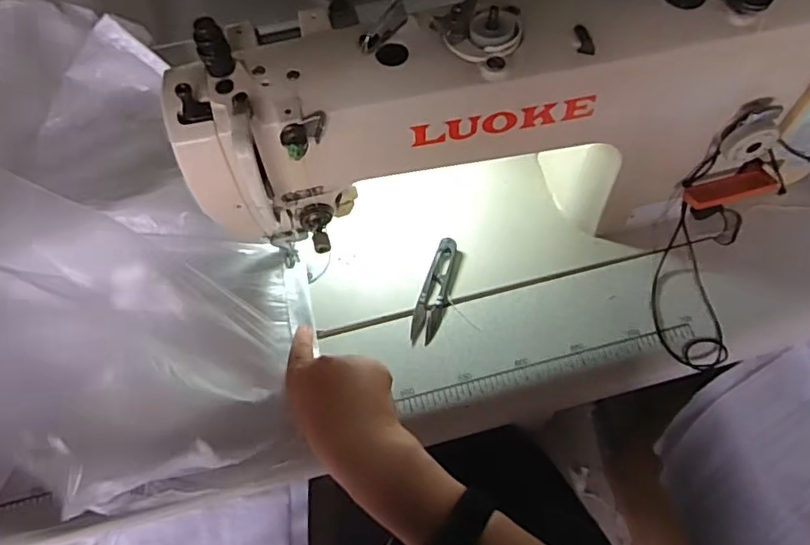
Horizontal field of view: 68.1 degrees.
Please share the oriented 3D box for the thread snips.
[{"bbox_3d":[0.028,0.016,0.545,0.025,0.009,0.103,14,64,9],"label":"thread snips"}]

